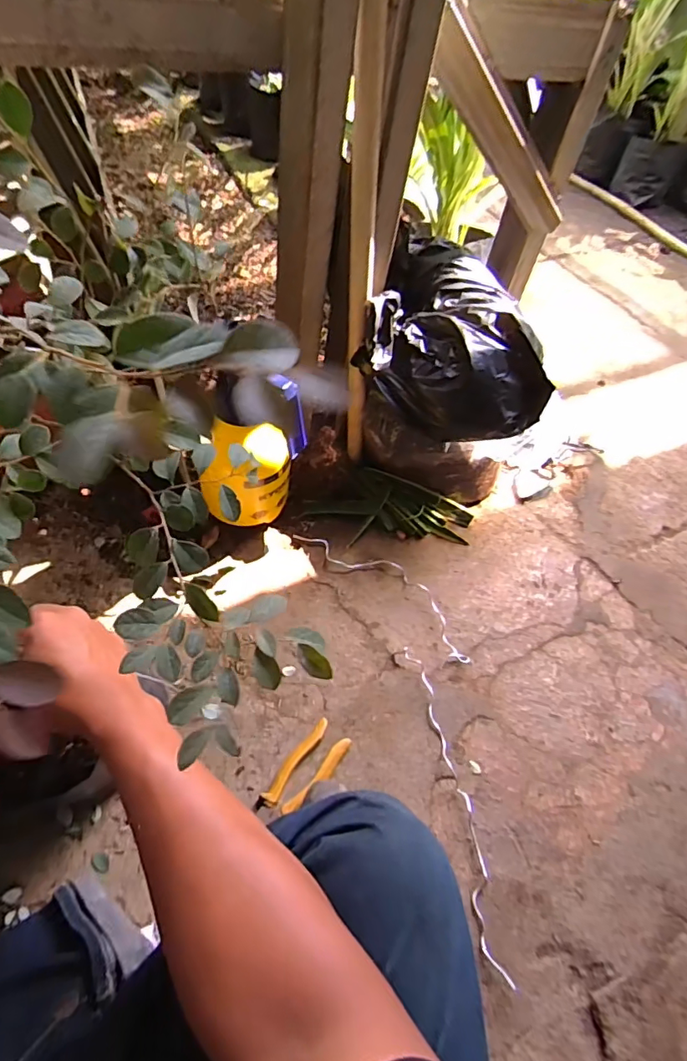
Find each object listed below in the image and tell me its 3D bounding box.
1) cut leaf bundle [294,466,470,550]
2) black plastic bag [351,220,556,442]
[{"bbox_3d":[0.069,-0.041,0.815,0.256,0.032,0.127,0,55,-5],"label":"cut leaf bundle"},{"bbox_3d":[0.159,-0.253,0.679,0.240,0.163,0.205,18,56,4],"label":"black plastic bag"}]

